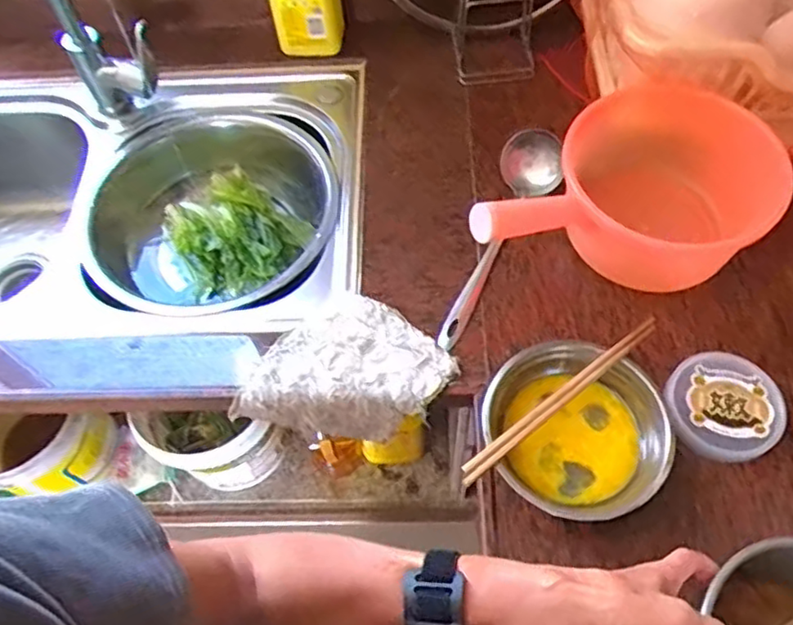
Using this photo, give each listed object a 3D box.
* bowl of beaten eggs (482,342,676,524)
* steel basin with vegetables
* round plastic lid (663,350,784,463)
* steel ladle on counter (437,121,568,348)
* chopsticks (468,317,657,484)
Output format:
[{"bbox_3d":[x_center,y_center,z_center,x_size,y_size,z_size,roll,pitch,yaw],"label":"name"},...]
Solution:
[{"bbox_3d":[0.160,0.106,0.590,0.156,0.050,0.152,-1,60,1],"label":"bowl of beaten eggs"},{"bbox_3d":[-0.226,-0.123,0.873,0.302,0.117,0.336,-32,64,-15],"label":"steel basin with vegetables"},{"bbox_3d":[0.307,0.088,0.612,0.107,0.016,0.100,-1,60,1],"label":"round plastic lid"},{"bbox_3d":[0.119,-0.083,0.697,0.070,0.057,0.268,17,62,11],"label":"steel ladle on counter"},{"bbox_3d":[0.150,0.075,0.585,0.236,0.012,0.015,-35,65,-17],"label":"chopsticks"}]

